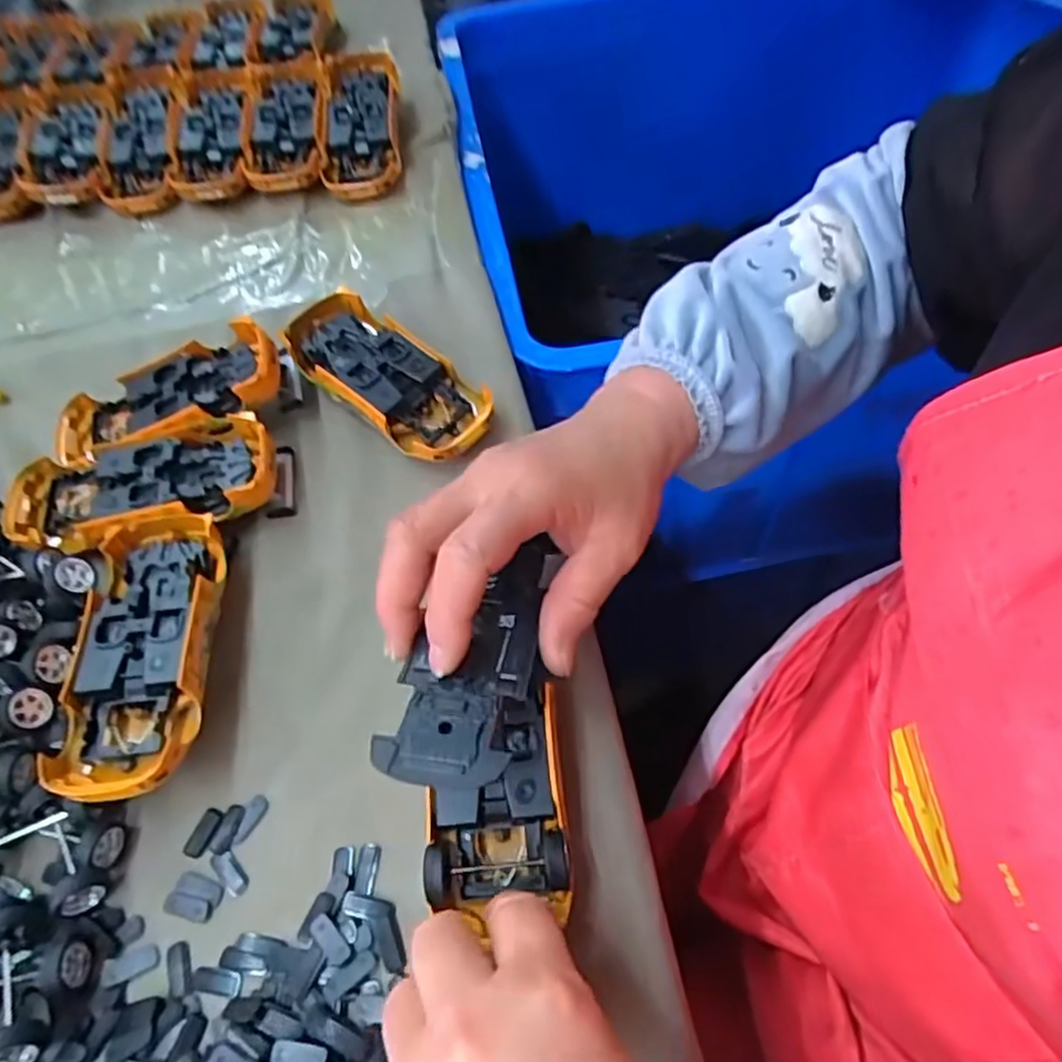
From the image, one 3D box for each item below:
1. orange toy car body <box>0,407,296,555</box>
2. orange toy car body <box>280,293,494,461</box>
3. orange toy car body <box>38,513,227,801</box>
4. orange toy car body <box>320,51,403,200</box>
[{"bbox_3d":[-0.200,-0.023,0.368,0.140,0.030,0.058,-13,59,-3],"label":"orange toy car body"},{"bbox_3d":[-0.081,-0.085,0.396,0.132,0.030,0.055,34,67,22],"label":"orange toy car body"},{"bbox_3d":[-0.169,0.054,0.316,0.055,0.032,0.128,-9,59,-1],"label":"orange toy car body"},{"bbox_3d":[-0.126,-0.307,0.525,0.054,0.023,0.145,-4,70,0],"label":"orange toy car body"}]

